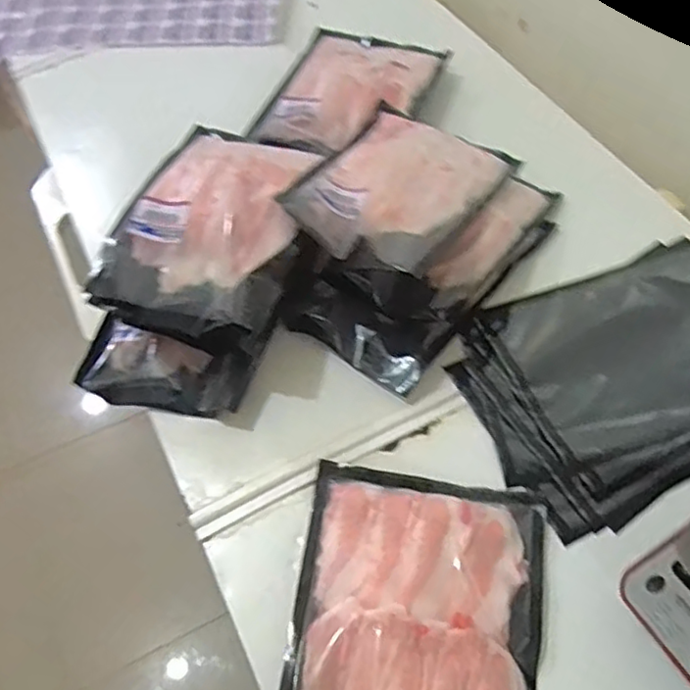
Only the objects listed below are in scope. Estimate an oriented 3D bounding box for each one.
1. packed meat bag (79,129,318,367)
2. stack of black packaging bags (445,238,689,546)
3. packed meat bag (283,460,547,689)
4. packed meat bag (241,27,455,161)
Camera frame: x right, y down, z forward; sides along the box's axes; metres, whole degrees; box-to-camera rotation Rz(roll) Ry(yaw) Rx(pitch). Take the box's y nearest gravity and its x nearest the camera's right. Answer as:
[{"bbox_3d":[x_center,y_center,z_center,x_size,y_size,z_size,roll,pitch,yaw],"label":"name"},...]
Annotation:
[{"bbox_3d":[-0.126,-0.134,0.652,0.185,0.060,0.289,13,56,7],"label":"packed meat bag"},{"bbox_3d":[0.293,0.020,0.630,0.343,0.031,0.237,-19,58,-14],"label":"stack of black packaging bags"},{"bbox_3d":[0.055,0.239,0.482,0.190,0.030,0.289,9,60,2],"label":"packed meat bag"},{"bbox_3d":[0.001,-0.321,0.815,0.192,0.039,0.291,20,58,12],"label":"packed meat bag"}]

